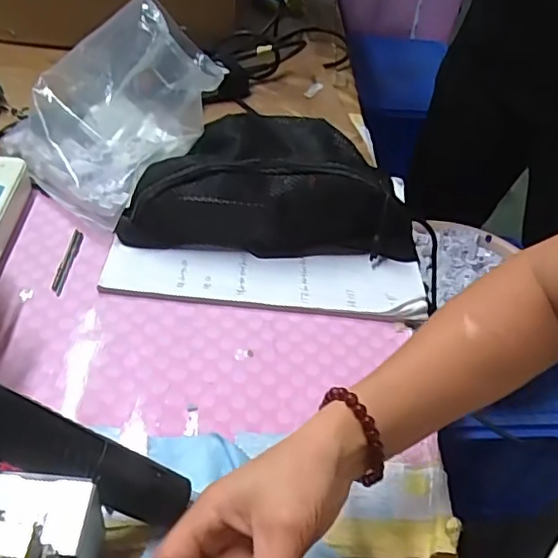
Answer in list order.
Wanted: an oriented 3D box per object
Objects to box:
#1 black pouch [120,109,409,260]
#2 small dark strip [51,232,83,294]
[{"bbox_3d":[-0.004,-0.097,0.582,0.276,0.076,0.136,5,46,-3],"label":"black pouch"},{"bbox_3d":[-0.190,-0.018,0.539,0.010,0.005,0.078,4,46,-3],"label":"small dark strip"}]

